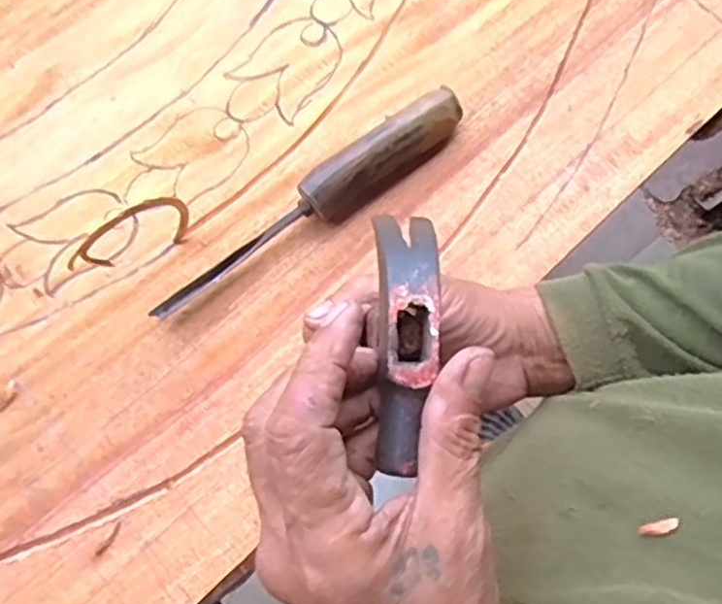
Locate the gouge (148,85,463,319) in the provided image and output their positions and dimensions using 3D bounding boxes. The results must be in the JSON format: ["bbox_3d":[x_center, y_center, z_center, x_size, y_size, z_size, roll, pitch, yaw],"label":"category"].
[{"bbox_3d":[-0.032,-0.064,0.464,0.239,0.036,0.033,-35,79,-9],"label":"gouge"}]

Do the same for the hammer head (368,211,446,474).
[{"bbox_3d":[0.017,0.010,0.278,0.024,0.029,0.113,3,68,0],"label":"hammer head"}]

